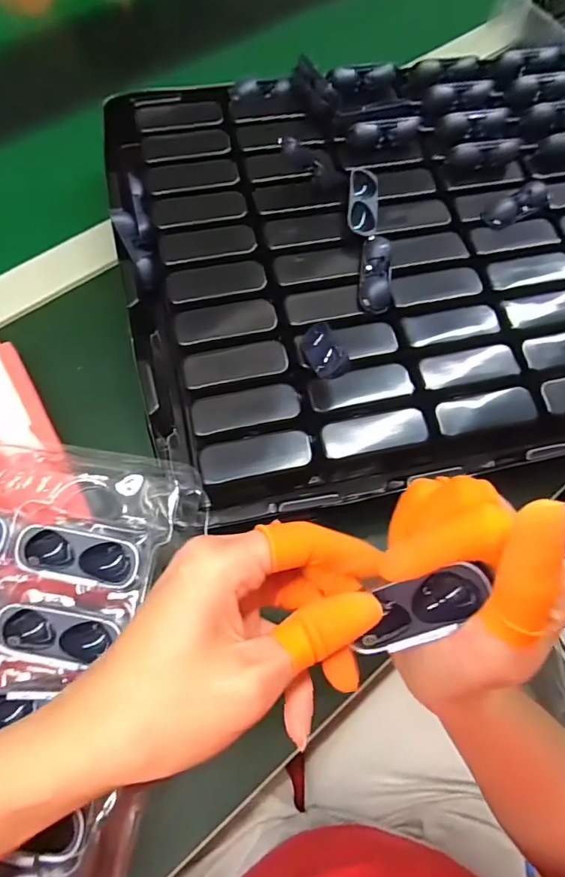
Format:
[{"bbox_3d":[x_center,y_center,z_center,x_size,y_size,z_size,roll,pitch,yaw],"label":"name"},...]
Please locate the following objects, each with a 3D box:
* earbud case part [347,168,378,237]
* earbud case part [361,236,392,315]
[{"bbox_3d":[0.056,-0.165,0.346,0.021,0.010,0.059,7,67,-1],"label":"earbud case part"},{"bbox_3d":[0.062,-0.108,0.331,0.020,0.017,0.053,3,67,-2],"label":"earbud case part"}]

